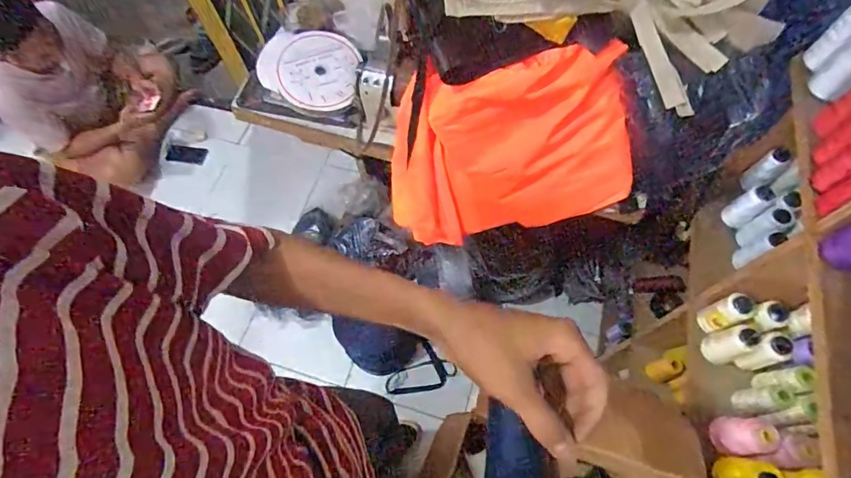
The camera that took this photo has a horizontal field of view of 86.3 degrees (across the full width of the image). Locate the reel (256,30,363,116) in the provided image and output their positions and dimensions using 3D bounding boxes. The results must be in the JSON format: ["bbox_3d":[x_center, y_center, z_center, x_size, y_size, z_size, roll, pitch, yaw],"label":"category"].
[{"bbox_3d":[-0.258,-0.392,1.039,0.234,0.062,0.186,27,98,5],"label":"reel"}]

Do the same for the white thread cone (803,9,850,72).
[{"bbox_3d":[0.604,-0.293,0.658,0.047,0.121,0.047,-40,70,-14],"label":"white thread cone"}]

